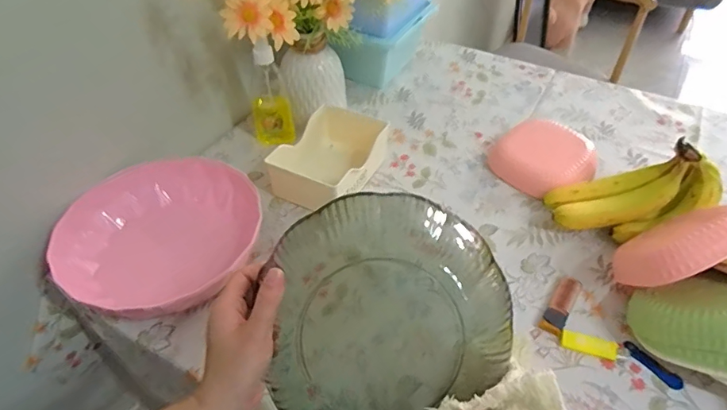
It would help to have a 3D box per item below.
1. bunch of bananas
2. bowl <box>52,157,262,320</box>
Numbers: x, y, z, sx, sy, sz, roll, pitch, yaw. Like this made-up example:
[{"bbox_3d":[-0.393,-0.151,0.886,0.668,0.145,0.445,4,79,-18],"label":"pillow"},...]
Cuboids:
[{"bbox_3d":[0.330,-0.013,0.586,0.191,0.086,0.077,-15,44,18],"label":"bunch of bananas"},{"bbox_3d":[-0.256,0.036,0.607,0.210,0.072,0.232,12,48,13],"label":"bowl"}]

